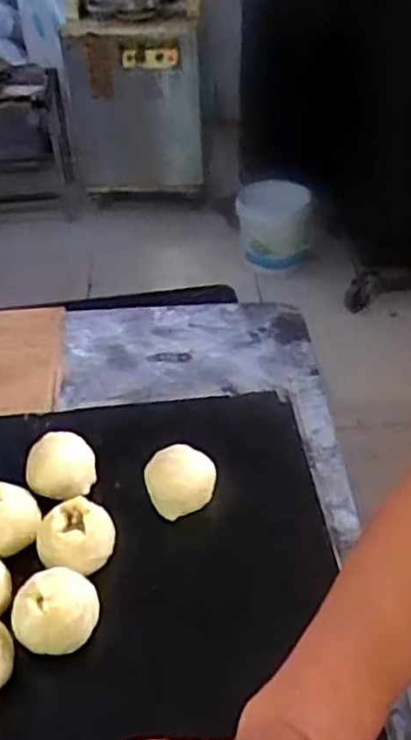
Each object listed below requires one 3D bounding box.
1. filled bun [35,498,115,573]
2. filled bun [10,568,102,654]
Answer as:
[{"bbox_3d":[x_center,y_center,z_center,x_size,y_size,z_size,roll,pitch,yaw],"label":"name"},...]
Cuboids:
[{"bbox_3d":[-0.129,0.167,0.700,0.074,0.046,0.062,-17,41,-17],"label":"filled bun"},{"bbox_3d":[-0.138,0.217,0.642,0.076,0.048,0.067,-12,40,-12],"label":"filled bun"}]

